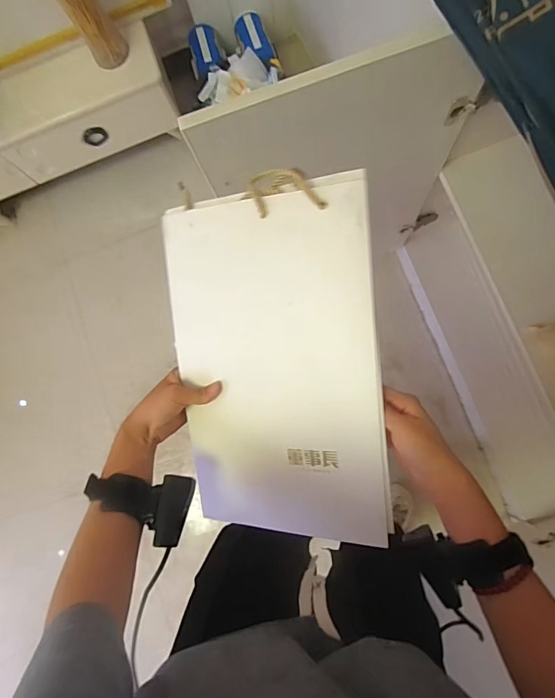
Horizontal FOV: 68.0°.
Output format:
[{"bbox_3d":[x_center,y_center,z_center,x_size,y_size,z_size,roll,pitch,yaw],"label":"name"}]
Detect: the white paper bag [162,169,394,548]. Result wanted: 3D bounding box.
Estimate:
[{"bbox_3d":[-0.005,0.016,0.432,0.218,0.015,0.360,-3,97,21],"label":"white paper bag"}]

